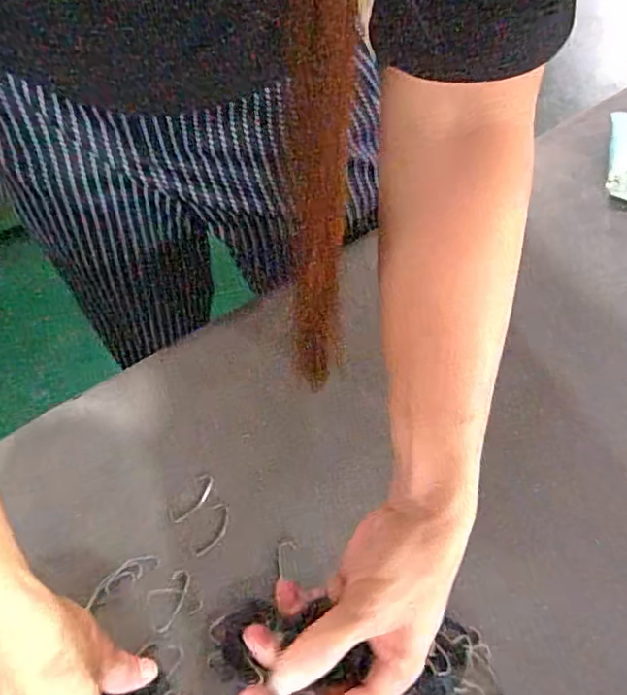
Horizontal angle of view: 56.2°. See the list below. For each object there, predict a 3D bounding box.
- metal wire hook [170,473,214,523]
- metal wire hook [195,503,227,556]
[{"bbox_3d":[-0.084,0.106,0.412,0.015,0.004,0.039,33,64,18],"label":"metal wire hook"},{"bbox_3d":[-0.068,0.125,0.402,0.014,0.004,0.037,13,59,7],"label":"metal wire hook"}]

